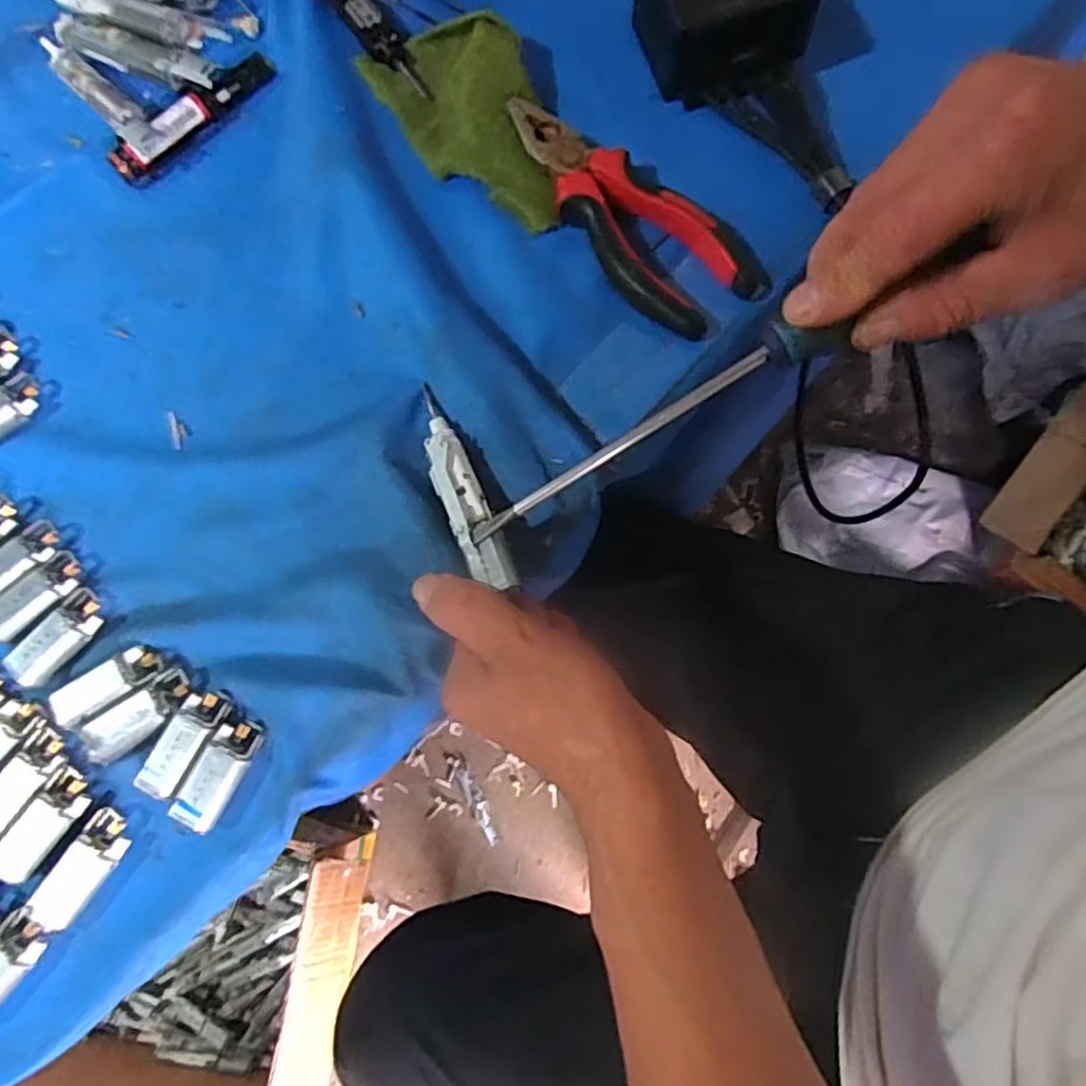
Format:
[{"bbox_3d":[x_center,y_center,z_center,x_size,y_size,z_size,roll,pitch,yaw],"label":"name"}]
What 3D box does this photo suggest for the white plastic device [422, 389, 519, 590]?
[{"bbox_3d":[-0.039,-0.027,0.316,0.019,0.013,0.107,-22,70,-3],"label":"white plastic device"}]

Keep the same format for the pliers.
[{"bbox_3d":[0.038,-0.164,0.351,0.153,0.021,0.062,38,80,12],"label":"pliers"}]

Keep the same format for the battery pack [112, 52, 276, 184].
[{"bbox_3d":[-0.195,-0.241,0.387,0.019,0.016,0.106,40,81,12],"label":"battery pack"}]

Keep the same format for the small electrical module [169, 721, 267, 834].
[{"bbox_3d":[-0.137,0.097,0.295,0.020,0.009,0.046,24,66,7],"label":"small electrical module"}]

